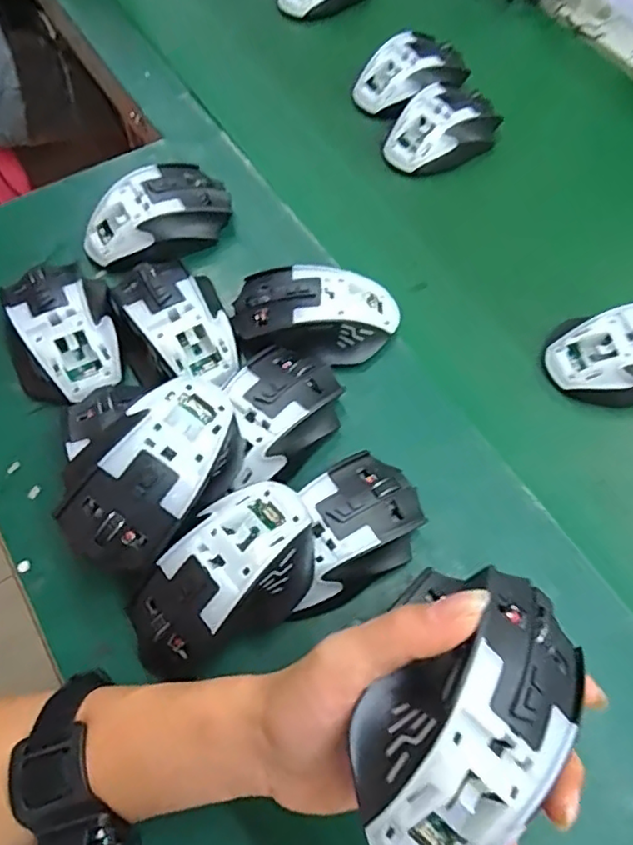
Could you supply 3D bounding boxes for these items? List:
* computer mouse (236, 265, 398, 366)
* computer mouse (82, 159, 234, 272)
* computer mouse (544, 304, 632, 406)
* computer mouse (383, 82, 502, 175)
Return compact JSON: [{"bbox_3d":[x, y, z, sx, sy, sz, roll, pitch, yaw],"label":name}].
[{"bbox_3d":[-0.001,-0.074,0.426,0.113,0.041,0.066,6,64,1],"label":"computer mouse"},{"bbox_3d":[-0.122,-0.159,0.467,0.113,0.037,0.067,-36,71,-17],"label":"computer mouse"},{"bbox_3d":[0.226,-0.048,0.428,0.107,0.035,0.064,-7,65,-5],"label":"computer mouse"},{"bbox_3d":[0.114,-0.260,0.530,0.106,0.032,0.066,-32,69,-16],"label":"computer mouse"}]

